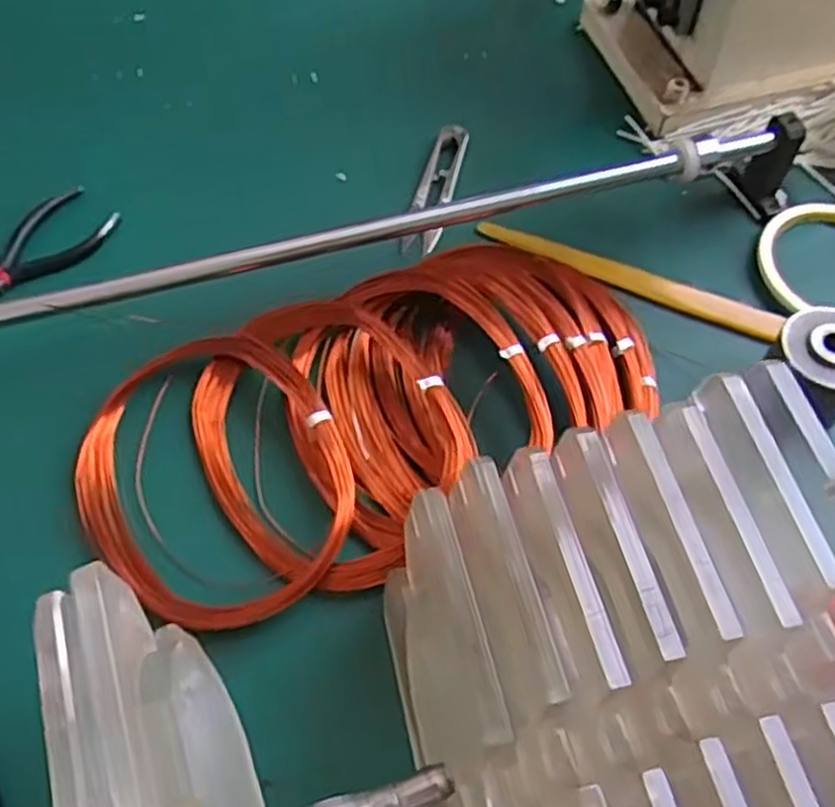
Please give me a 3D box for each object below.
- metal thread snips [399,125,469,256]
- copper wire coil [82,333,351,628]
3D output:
[{"bbox_3d":[0.012,-0.133,0.489,0.022,0.014,0.102,13,59,8],"label":"metal thread snips"},{"bbox_3d":[-0.099,0.032,0.380,0.123,0.019,0.149,-23,61,-13],"label":"copper wire coil"}]

